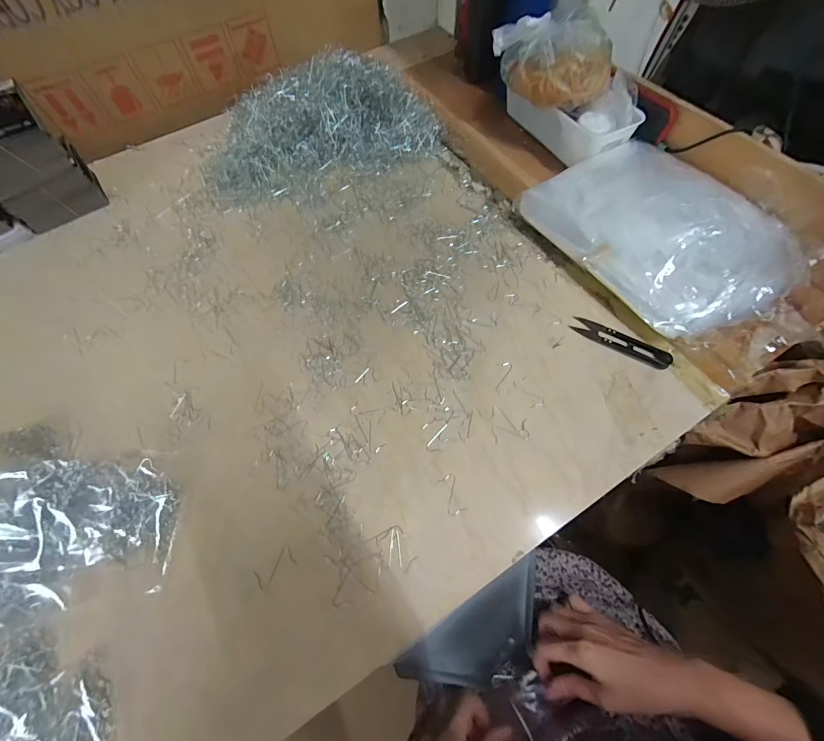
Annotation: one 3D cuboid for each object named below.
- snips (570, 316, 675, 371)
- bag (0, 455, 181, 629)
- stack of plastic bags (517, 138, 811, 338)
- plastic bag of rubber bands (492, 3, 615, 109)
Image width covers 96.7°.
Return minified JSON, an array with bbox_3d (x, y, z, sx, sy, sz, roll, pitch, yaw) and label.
[{"bbox_3d":[0.224,-0.032,0.393,0.100,0.009,0.024,32,69,16],"label":"snips"},{"bbox_3d":[-0.312,0.137,0.309,0.199,0.047,0.129,-7,64,-1],"label":"bag"},{"bbox_3d":[0.287,-0.163,0.430,0.184,0.068,0.269,-30,67,-12],"label":"stack of plastic bags"},{"bbox_3d":[0.184,-0.406,0.474,0.149,0.075,0.074,41,72,19],"label":"plastic bag of rubber bands"}]

